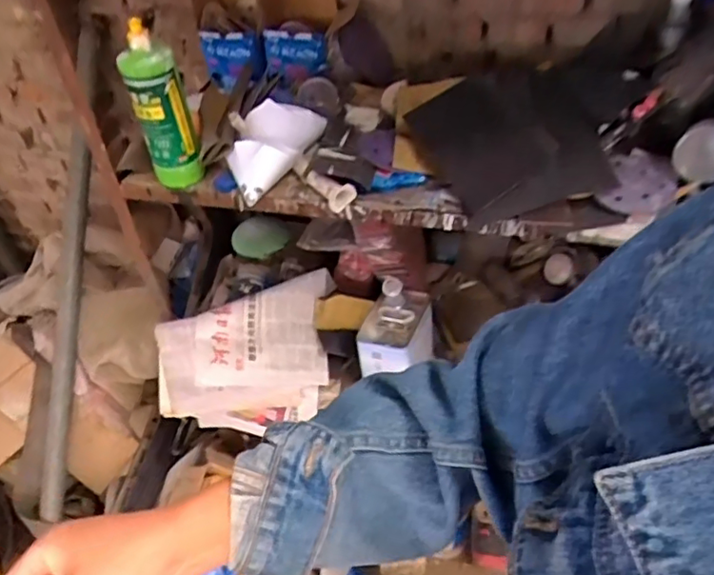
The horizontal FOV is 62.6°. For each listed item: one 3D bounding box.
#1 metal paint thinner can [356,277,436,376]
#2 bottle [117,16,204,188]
[{"bbox_3d":[0.084,0.096,1.224,0.141,0.154,0.192,5,45,10],"label":"metal paint thinner can"},{"bbox_3d":[-0.310,-0.277,0.938,0.082,0.246,0.060,-20,46,-15],"label":"bottle"}]

